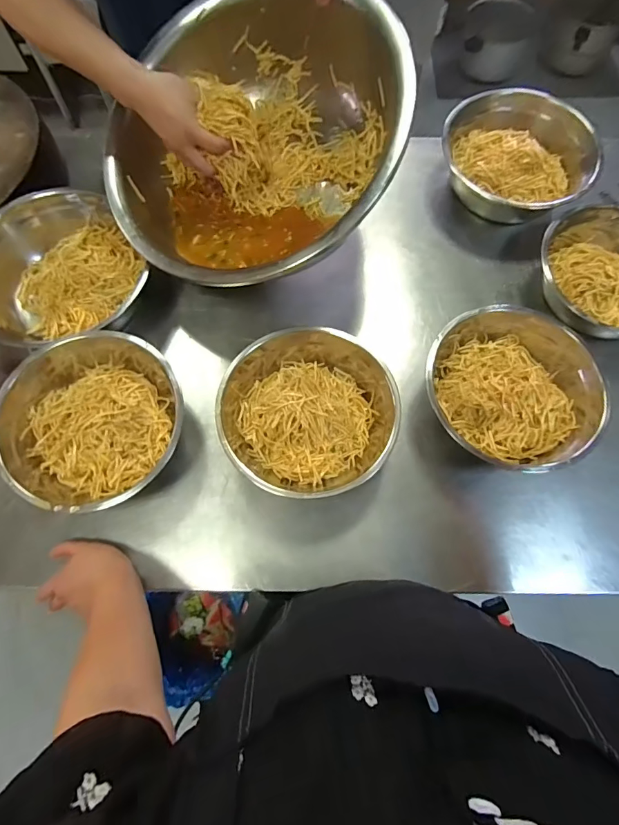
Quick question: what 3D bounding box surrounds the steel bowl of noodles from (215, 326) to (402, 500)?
[{"bbox_3d":[0.000,-0.019,0.588,0.228,0.074,0.257,3,74,1],"label":"steel bowl of noodles"}]

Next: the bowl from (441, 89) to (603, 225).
[{"bbox_3d":[0.355,-0.434,0.712,0.217,0.098,0.237,0,70,-1],"label":"bowl"}]

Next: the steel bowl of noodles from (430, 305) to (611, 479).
[{"bbox_3d":[0.278,-0.038,0.590,0.235,0.064,0.232,0,74,0],"label":"steel bowl of noodles"}]

